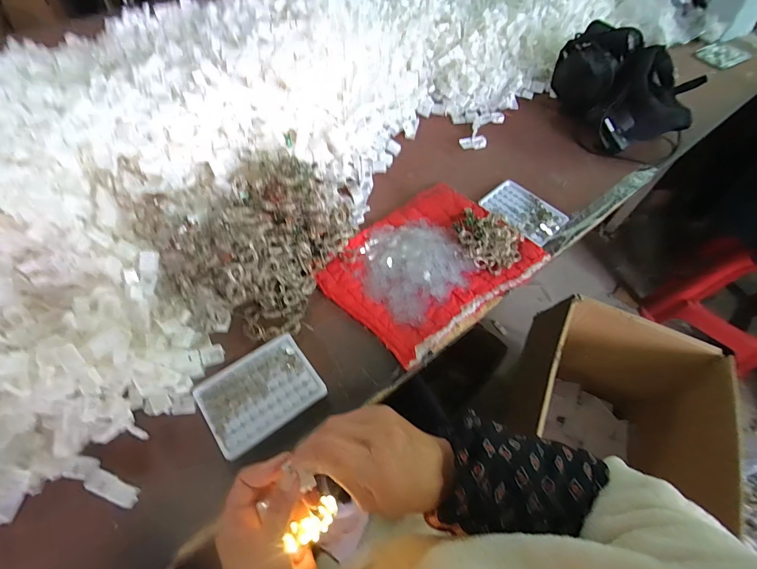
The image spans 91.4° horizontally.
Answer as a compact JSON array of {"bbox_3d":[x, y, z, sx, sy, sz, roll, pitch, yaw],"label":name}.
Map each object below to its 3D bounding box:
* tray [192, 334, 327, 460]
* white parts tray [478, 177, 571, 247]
[{"bbox_3d":[-0.142,0.128,0.448,0.128,0.014,0.100,-33,65,-22],"label":"tray"},{"bbox_3d":[0.254,-0.129,0.648,0.096,0.011,0.133,-39,67,-24],"label":"white parts tray"}]

